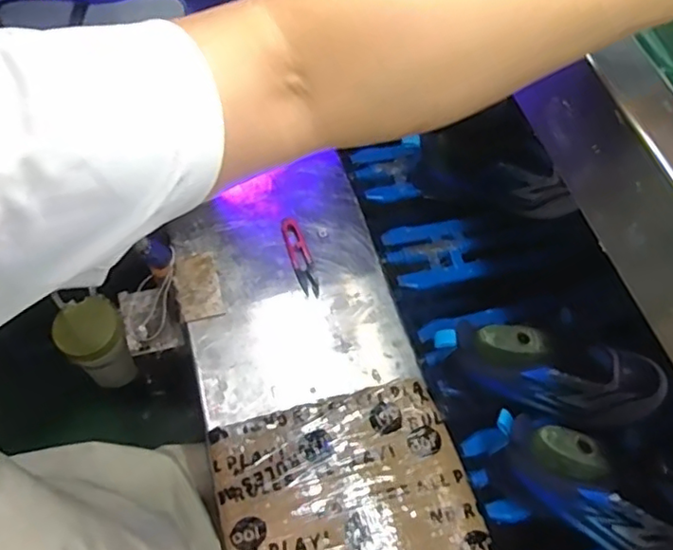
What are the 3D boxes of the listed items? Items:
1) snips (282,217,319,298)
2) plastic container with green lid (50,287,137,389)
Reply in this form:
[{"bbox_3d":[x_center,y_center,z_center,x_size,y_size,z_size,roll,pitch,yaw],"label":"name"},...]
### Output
[{"bbox_3d":[-0.043,-0.022,0.719,0.023,0.007,0.109,-14,62,-10],"label":"snips"},{"bbox_3d":[-0.296,0.085,0.755,0.070,0.122,0.077,-18,63,-12],"label":"plastic container with green lid"}]

